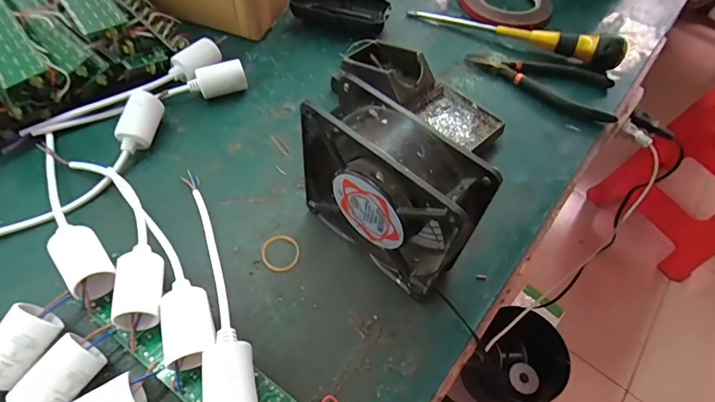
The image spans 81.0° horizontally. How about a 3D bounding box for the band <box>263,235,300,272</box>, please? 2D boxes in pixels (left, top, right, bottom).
[{"bbox_3d":[-0.059,0.039,0.320,0.028,0.004,0.029,3,55,-4],"label":"band"}]

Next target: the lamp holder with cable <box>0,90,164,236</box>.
[{"bbox_3d":[-0.228,-0.019,0.328,0.051,0.037,0.194,35,59,18],"label":"lamp holder with cable"}]

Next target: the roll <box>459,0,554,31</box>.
[{"bbox_3d":[0.191,-0.247,0.520,0.113,0.016,0.109,3,55,-4],"label":"roll"}]

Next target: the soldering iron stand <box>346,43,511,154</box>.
[{"bbox_3d":[0.059,-0.105,0.405,0.077,0.043,0.161,-34,65,-25],"label":"soldering iron stand"}]

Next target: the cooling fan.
[{"bbox_3d":[0.017,-0.003,0.284,0.119,0.122,0.041,40,61,21],"label":"cooling fan"}]

